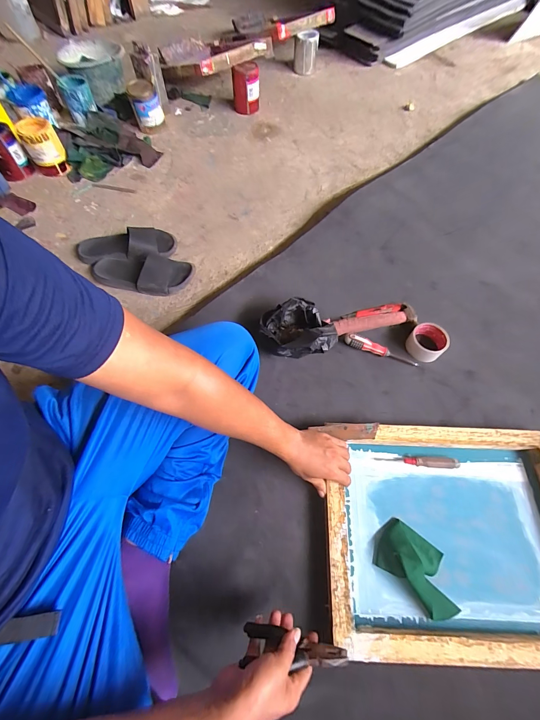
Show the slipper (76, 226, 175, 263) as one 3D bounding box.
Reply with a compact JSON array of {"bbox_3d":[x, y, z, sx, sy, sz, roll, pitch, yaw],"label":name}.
[{"bbox_3d":[-0.419,-0.331,0.904,0.276,0.057,0.098,-6,63,-5],"label":"slipper"}]

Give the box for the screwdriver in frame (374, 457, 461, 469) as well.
[{"bbox_3d":[0.313,0.214,0.651,0.168,0.016,0.022,2,65,4],"label":"screwdriver in frame"}]

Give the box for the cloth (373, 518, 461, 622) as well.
[{"bbox_3d":[0.272,0.376,0.556,0.162,0.037,0.095,39,73,18],"label":"cloth"}]

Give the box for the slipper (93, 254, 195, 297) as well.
[{"bbox_3d":[-0.357,-0.239,0.868,0.276,0.064,0.113,2,65,4],"label":"slipper"}]

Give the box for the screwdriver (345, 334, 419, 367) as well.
[{"bbox_3d":[0.273,-0.026,0.757,0.179,0.026,0.028,17,67,10],"label":"screwdriver"}]

